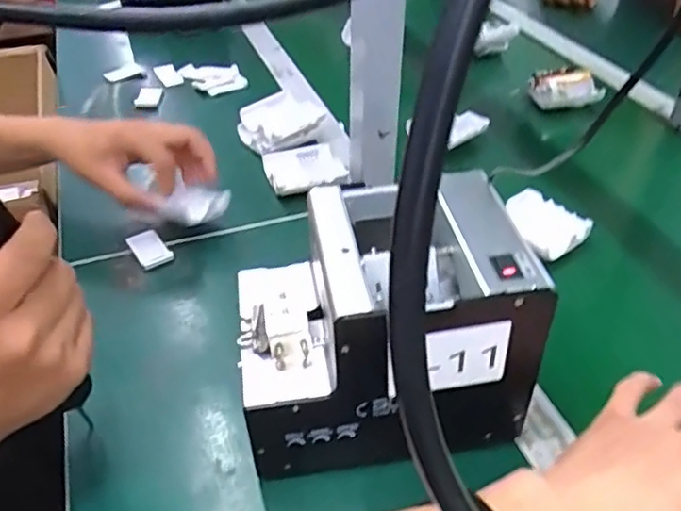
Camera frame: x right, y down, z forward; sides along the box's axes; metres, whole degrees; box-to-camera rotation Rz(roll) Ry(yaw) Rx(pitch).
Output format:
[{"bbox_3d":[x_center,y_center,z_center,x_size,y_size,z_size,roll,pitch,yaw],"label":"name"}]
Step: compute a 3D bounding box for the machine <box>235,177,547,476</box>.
[{"bbox_3d":[0.023,0.045,0.424,0.180,0.154,0.131,-6,40,-8],"label":"machine"}]

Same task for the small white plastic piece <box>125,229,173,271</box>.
[{"bbox_3d":[-0.185,-0.005,0.601,0.031,0.009,0.054,-25,46,-26],"label":"small white plastic piece"}]

